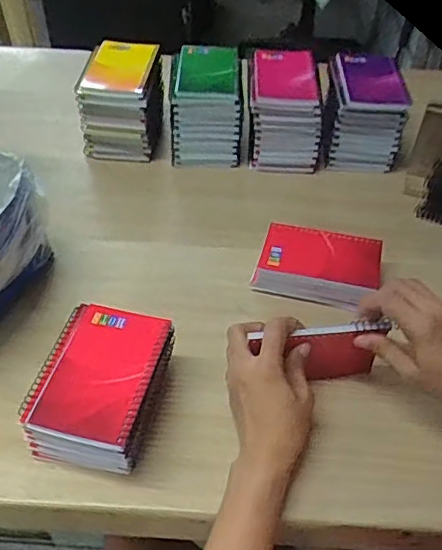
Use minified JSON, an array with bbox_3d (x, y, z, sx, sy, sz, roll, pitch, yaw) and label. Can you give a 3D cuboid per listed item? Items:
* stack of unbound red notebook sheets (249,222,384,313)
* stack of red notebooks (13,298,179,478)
[{"bbox_3d":[0.113,-0.011,0.664,0.138,0.040,0.091,11,47,9],"label":"stack of unbound red notebook sheets"},{"bbox_3d":[-0.107,0.106,0.521,0.103,0.078,0.140,11,47,9],"label":"stack of red notebooks"}]

